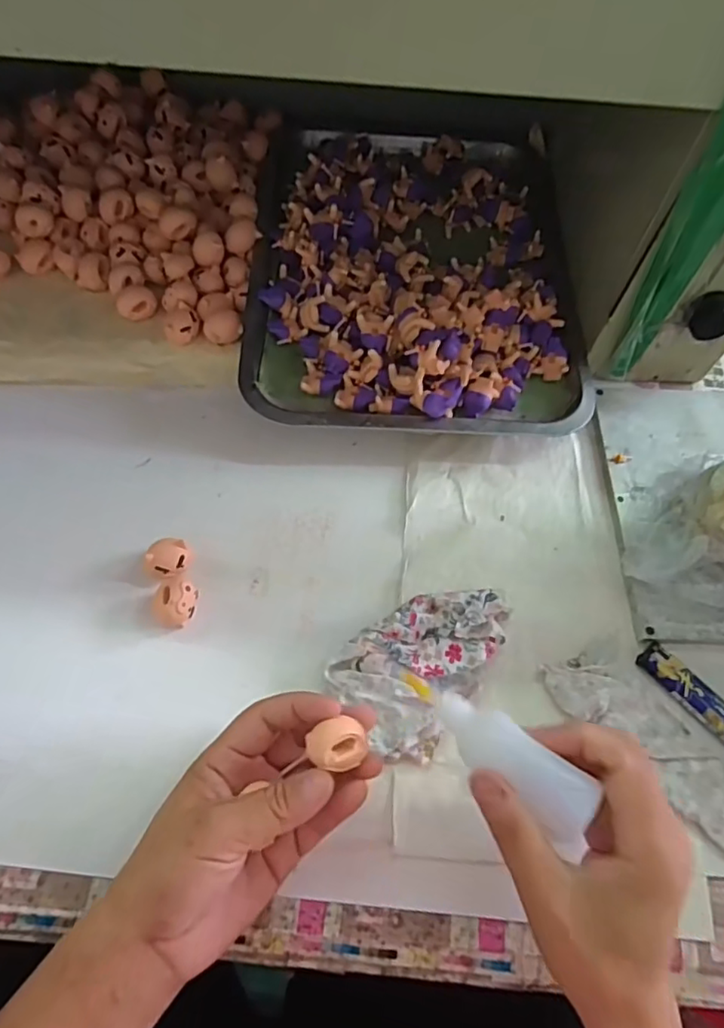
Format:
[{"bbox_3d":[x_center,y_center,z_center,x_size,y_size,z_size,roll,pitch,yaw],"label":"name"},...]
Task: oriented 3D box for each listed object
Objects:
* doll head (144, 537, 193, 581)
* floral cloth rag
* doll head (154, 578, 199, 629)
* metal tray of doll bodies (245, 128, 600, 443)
[{"bbox_3d":[-0.126,0.031,0.388,0.026,0.018,0.027,1,64,-3],"label":"doll head"},{"bbox_3d":[0.038,0.087,0.369,0.076,0.020,0.118,37,68,13],"label":"floral cloth rag"},{"bbox_3d":[-0.117,0.056,0.374,0.023,0.019,0.027,15,64,3],"label":"doll head"},{"bbox_3d":[0.043,-0.217,0.499,0.263,0.049,0.352,1,64,-3],"label":"metal tray of doll bodies"}]

